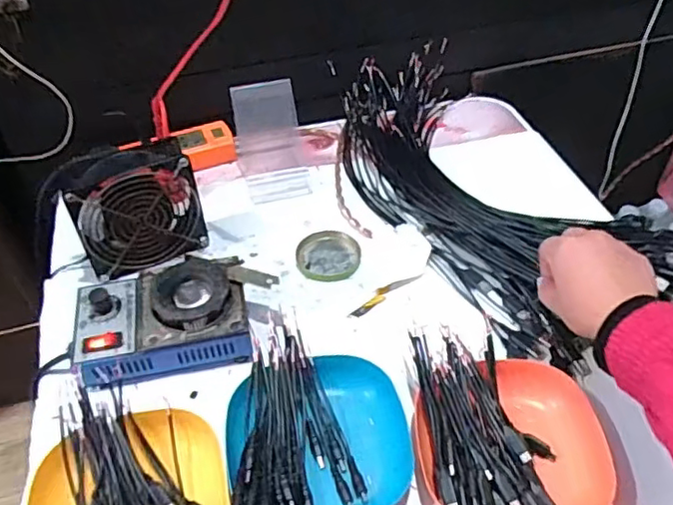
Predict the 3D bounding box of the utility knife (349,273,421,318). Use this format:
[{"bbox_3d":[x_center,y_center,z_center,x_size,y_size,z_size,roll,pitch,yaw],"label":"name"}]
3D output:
[{"bbox_3d":[0.047,0.040,0.606,0.086,0.004,0.012,-30,53,-24],"label":"utility knife"}]

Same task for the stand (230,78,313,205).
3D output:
[{"bbox_3d":[-0.075,-0.129,0.719,0.081,0.094,0.103,-9,47,-7],"label":"stand"}]

